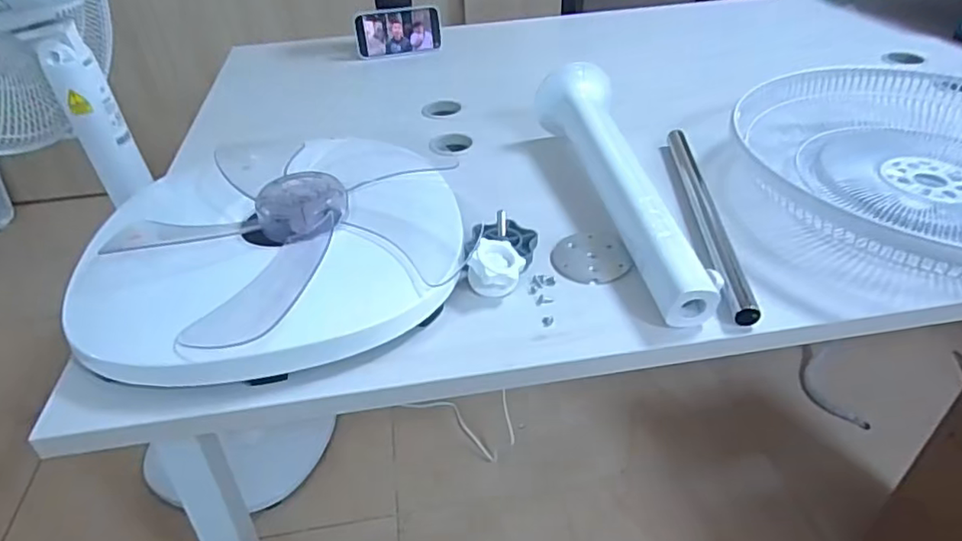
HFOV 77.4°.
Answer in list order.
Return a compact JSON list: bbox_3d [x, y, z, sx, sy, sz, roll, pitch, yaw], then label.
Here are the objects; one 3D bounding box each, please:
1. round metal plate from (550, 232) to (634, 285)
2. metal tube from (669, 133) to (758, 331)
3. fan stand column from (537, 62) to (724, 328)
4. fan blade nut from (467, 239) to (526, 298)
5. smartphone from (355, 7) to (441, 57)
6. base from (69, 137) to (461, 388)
[{"bbox_3d":[0.116,-0.016,0.642,0.078,0.007,0.081,-1,39,1],"label":"round metal plate"},{"bbox_3d":[0.255,-0.069,0.682,0.025,0.024,0.349,1,39,4],"label":"metal tube"},{"bbox_3d":[0.166,-0.115,0.687,0.105,0.086,0.415,-10,40,-10],"label":"fan stand column"},{"bbox_3d":[0.014,0.000,0.602,0.051,0.046,0.048,-1,39,1],"label":"fan blade nut"},{"bbox_3d":[-0.154,-0.446,1.123,0.156,0.081,0.016,-10,27,-10],"label":"smartphone"},{"bbox_3d":[-0.218,-0.045,0.642,0.384,0.066,0.367,-13,40,-13],"label":"base"}]

